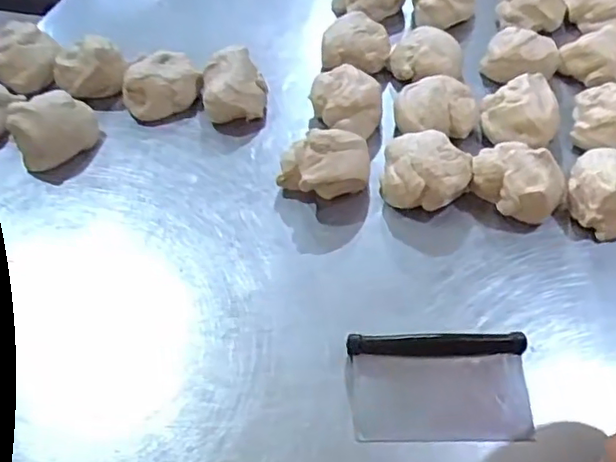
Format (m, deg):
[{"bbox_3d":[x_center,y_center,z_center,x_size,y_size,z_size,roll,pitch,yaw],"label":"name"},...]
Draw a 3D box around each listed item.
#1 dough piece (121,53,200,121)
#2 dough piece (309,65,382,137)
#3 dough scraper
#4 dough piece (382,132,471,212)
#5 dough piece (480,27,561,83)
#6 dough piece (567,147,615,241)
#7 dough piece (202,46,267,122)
[{"bbox_3d":[-0.197,-0.197,0.813,0.102,0.058,0.070,-29,56,-22],"label":"dough piece"},{"bbox_3d":[0.049,-0.169,0.789,0.091,0.055,0.098,1,51,1],"label":"dough piece"},{"bbox_3d":[0.116,0.138,0.540,0.157,0.026,0.092,-1,51,0],"label":"dough scraper"},{"bbox_3d":[0.136,-0.069,0.698,0.099,0.059,0.085,9,51,8],"label":"dough piece"},{"bbox_3d":[0.293,-0.246,0.844,0.099,0.054,0.090,-18,53,-14],"label":"dough piece"},{"bbox_3d":[0.335,-0.050,0.673,0.084,0.057,0.113,26,55,20],"label":"dough piece"},{"bbox_3d":[-0.098,-0.194,0.803,0.084,0.067,0.085,-8,51,-6],"label":"dough piece"}]

